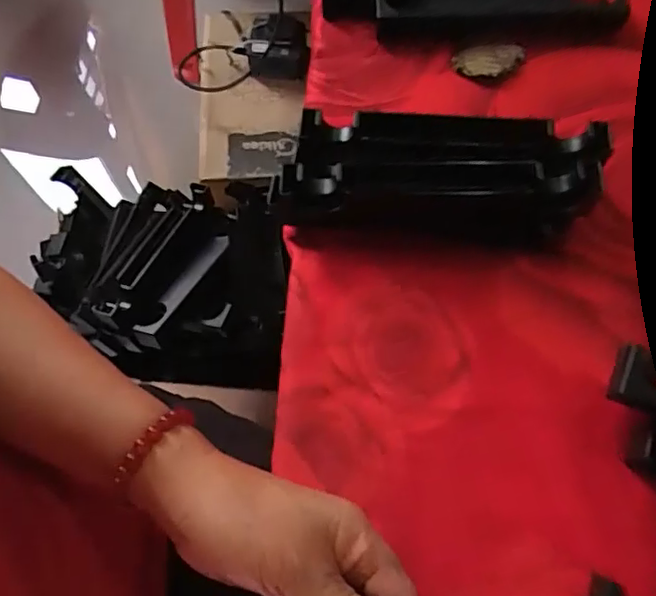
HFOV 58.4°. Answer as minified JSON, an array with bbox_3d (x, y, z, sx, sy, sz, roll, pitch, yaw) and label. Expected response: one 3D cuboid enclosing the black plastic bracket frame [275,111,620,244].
[{"bbox_3d":[0.072,-0.076,0.386,0.203,0.056,0.067,2,67,2],"label":"black plastic bracket frame"}]

